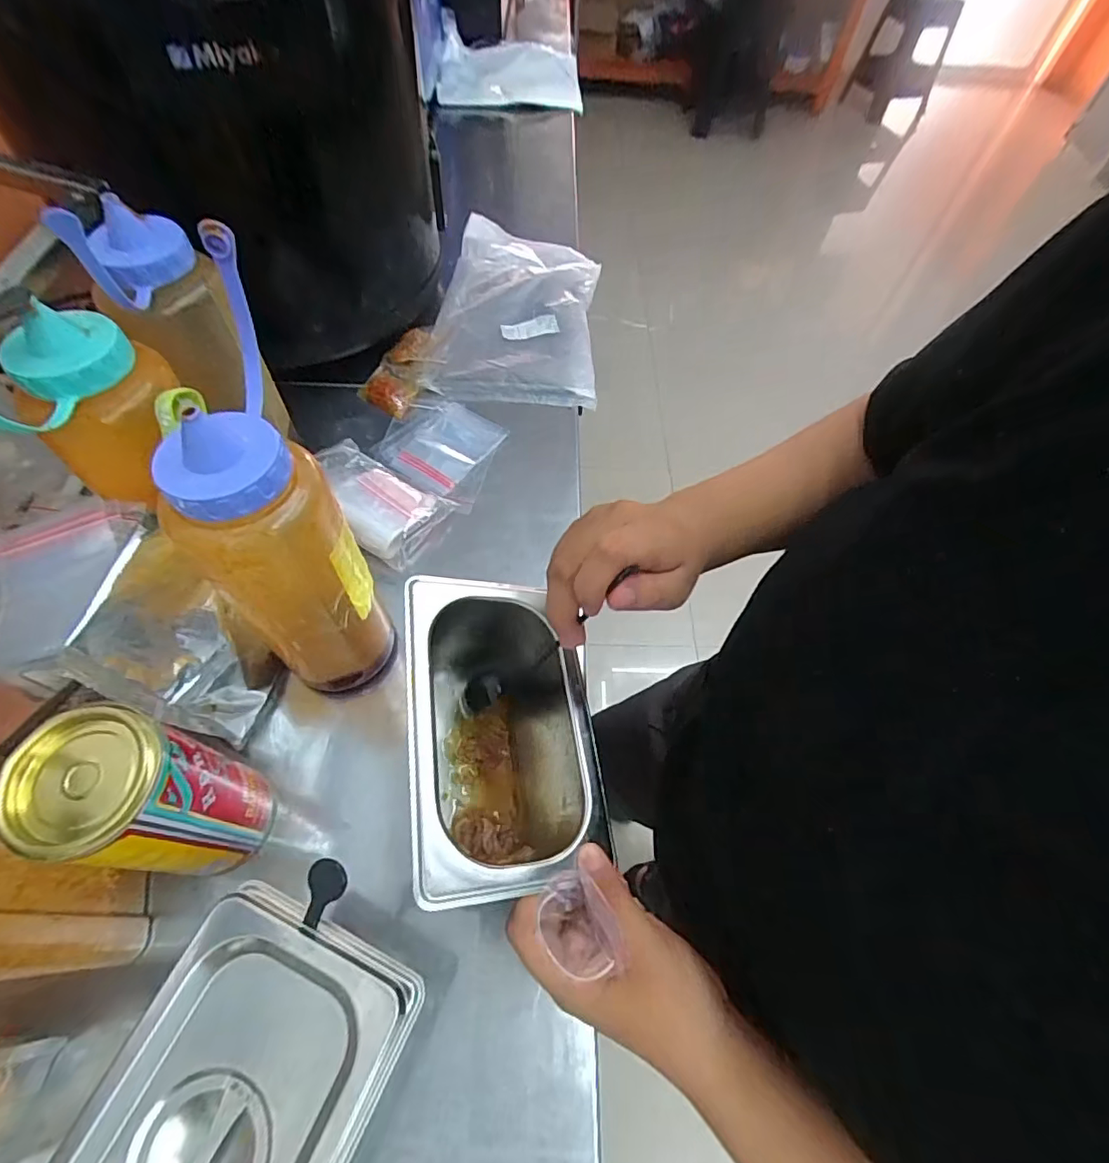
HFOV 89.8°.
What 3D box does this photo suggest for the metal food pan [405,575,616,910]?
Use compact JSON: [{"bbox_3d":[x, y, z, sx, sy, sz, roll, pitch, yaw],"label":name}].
[{"bbox_3d":[-0.043,0.099,0.357,0.115,0.100,0.179,4,58,-25],"label":"metal food pan"}]

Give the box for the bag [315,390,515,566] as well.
[{"bbox_3d":[-0.137,-0.113,0.538,0.138,0.028,0.192,30,62,14],"label":"bag"}]

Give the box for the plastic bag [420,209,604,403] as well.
[{"bbox_3d":[-0.043,-0.337,0.675,0.185,0.033,0.309,4,59,-1],"label":"plastic bag"}]

